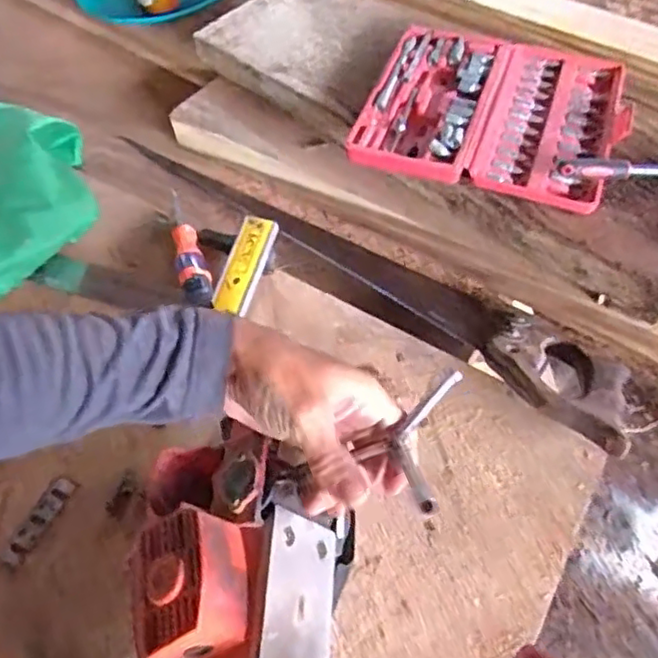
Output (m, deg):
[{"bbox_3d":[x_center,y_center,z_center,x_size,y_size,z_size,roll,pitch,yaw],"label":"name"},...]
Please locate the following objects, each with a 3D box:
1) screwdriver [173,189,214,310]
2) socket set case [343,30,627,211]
[{"bbox_3d":[-0.148,-0.081,0.658,0.031,0.027,0.150,-20,59,-8],"label":"screwdriver"},{"bbox_3d":[0.179,-0.241,0.690,0.260,0.027,0.231,15,60,13],"label":"socket set case"}]

